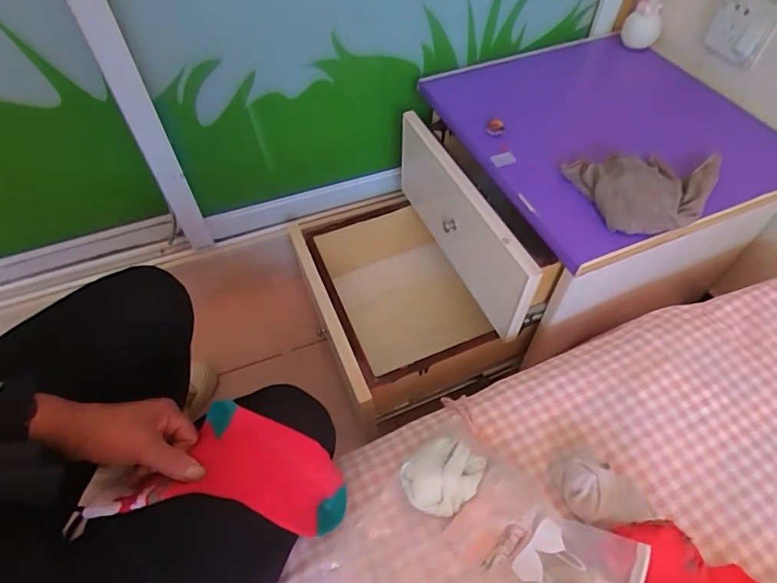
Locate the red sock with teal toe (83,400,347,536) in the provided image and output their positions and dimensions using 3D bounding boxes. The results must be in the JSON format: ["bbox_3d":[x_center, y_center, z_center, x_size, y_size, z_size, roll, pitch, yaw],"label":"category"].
[{"bbox_3d":[-0.149,0.171,0.454,0.200,0.091,0.095,0,53,5],"label":"red sock with teal toe"}]

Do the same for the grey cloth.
[{"bbox_3d":[0.314,-0.120,0.569,0.184,0.055,0.116,3,54,2],"label":"grey cloth"}]

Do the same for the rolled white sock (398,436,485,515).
[{"bbox_3d":[0.053,0.188,0.484,0.071,0.042,0.077,34,62,26],"label":"rolled white sock"}]

